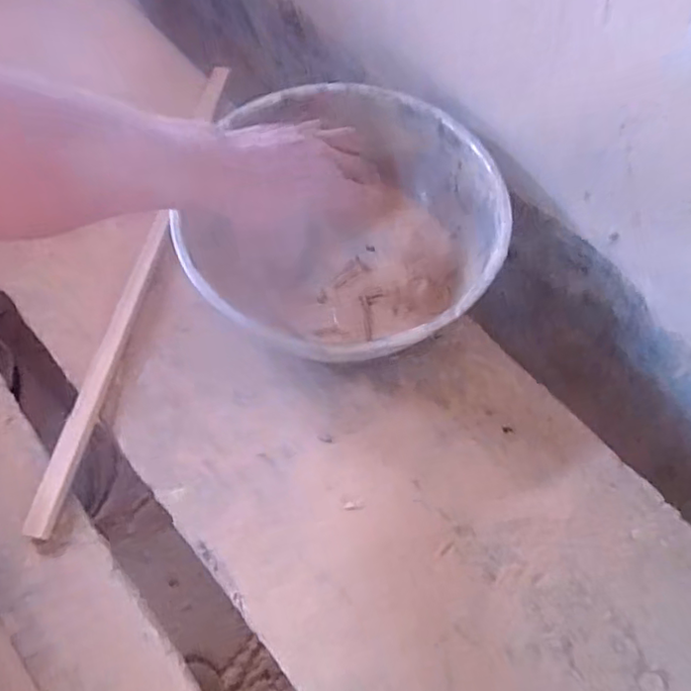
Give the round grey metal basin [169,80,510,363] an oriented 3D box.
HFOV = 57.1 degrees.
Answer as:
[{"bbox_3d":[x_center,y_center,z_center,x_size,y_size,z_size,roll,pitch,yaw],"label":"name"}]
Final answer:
[{"bbox_3d":[0.007,-0.108,0.563,0.261,0.091,0.253,0,63,0],"label":"round grey metal basin"}]

